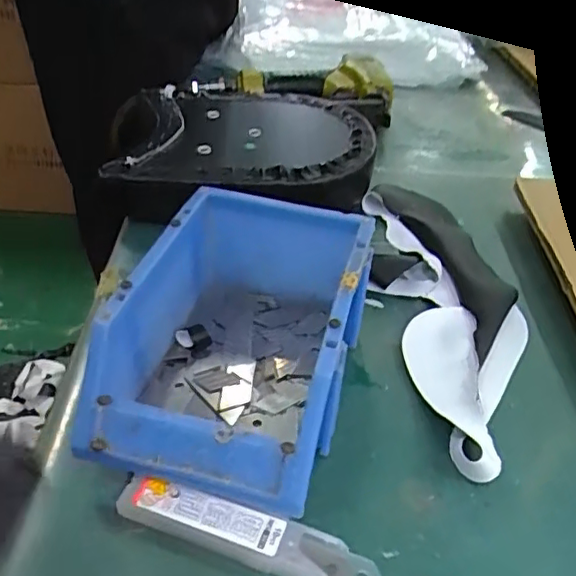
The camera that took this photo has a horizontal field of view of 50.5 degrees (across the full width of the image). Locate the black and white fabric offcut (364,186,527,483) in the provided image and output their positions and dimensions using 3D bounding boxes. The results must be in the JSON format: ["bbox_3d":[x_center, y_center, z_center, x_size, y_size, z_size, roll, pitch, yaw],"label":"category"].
[{"bbox_3d":[0.116,0.007,0.435,0.101,0.019,0.286,-4,40,-10],"label":"black and white fabric offcut"}]

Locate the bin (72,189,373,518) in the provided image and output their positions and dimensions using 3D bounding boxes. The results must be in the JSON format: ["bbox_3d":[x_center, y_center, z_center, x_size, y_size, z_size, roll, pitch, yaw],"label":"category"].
[{"bbox_3d":[-0.025,0.026,0.351,0.118,0.077,0.182,12,40,9],"label":"bin"}]

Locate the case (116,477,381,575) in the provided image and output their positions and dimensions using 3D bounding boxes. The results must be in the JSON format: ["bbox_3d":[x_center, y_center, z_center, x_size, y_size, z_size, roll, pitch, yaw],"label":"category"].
[{"bbox_3d":[-0.019,0.117,0.290,0.127,0.015,0.025,14,40,12],"label":"case"}]

